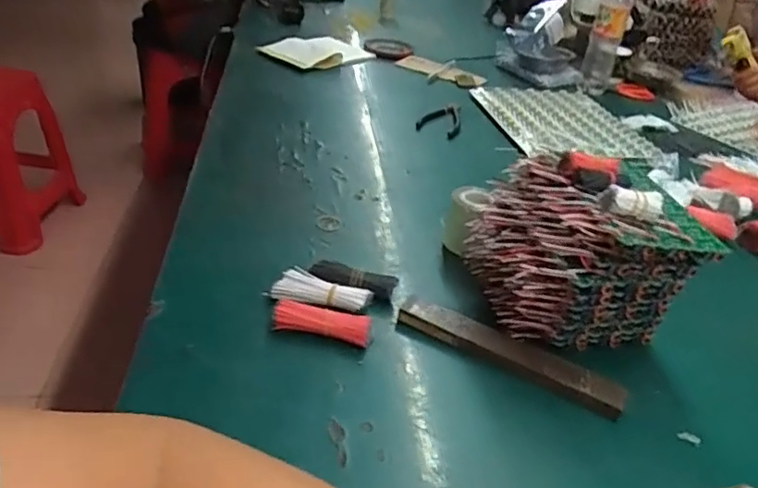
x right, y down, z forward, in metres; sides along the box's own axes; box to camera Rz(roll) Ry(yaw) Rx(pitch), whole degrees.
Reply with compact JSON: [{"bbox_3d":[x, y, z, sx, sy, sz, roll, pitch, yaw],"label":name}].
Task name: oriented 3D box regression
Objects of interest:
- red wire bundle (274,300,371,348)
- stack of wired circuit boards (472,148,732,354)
[{"bbox_3d":[-0.052,0.073,0.547,0.088,0.022,0.025,9,32,4],"label":"red wire bundle"},{"bbox_3d":[0.188,0.009,0.563,0.146,0.147,0.146,-4,34,-16],"label":"stack of wired circuit boards"}]

